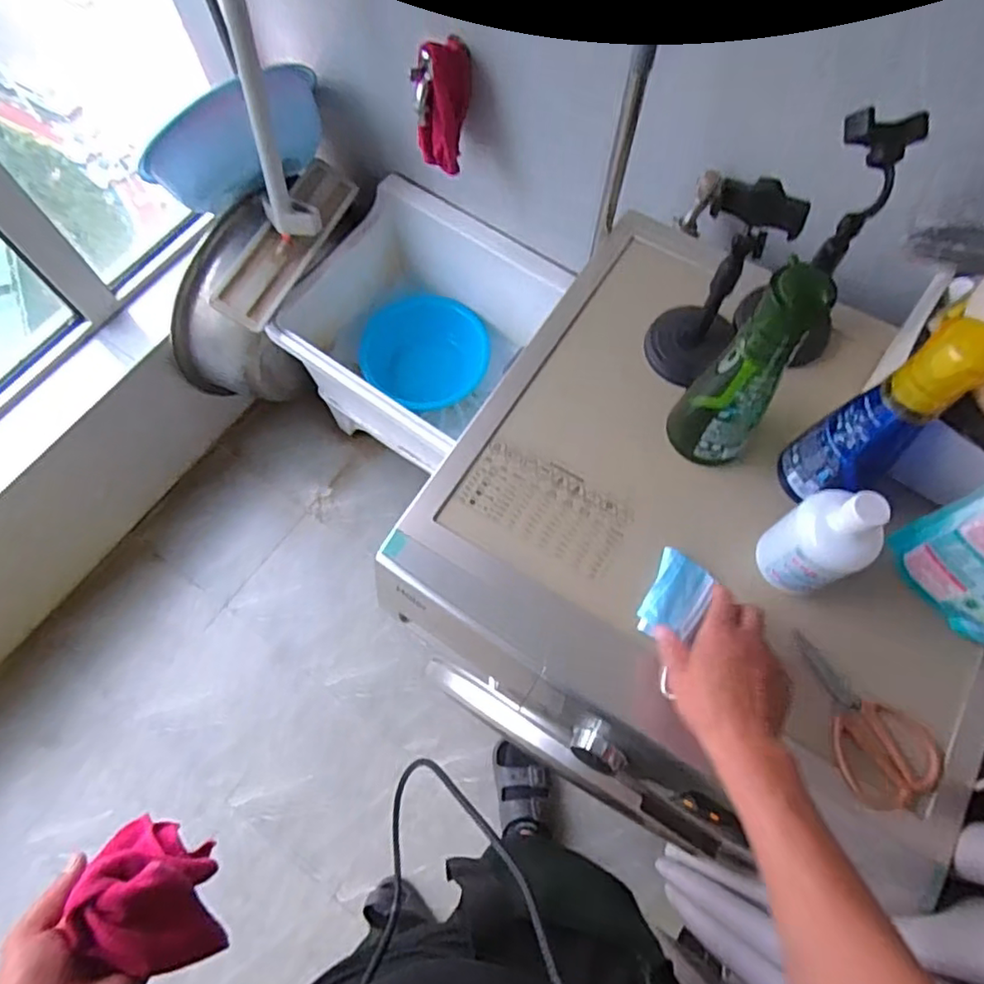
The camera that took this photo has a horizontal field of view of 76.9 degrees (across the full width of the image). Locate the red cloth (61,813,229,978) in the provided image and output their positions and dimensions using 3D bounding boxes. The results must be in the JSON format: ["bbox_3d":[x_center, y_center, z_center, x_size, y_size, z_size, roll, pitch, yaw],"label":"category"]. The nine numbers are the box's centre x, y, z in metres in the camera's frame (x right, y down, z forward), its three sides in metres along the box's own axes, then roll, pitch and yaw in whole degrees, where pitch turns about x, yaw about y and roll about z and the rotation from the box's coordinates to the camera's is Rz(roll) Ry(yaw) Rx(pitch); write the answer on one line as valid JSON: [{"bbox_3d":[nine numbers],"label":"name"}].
[{"bbox_3d":[-0.268,0.318,0.487,0.075,0.076,0.110,-16,70,-6],"label":"red cloth"}]

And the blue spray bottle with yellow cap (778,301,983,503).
[{"bbox_3d":[0.355,-0.064,0.567,0.084,0.227,0.078,-39,74,-14],"label":"blue spray bottle with yellow cap"}]

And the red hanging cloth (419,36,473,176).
[{"bbox_3d":[-0.079,-0.598,0.966,0.074,0.175,0.083,17,43,6],"label":"red hanging cloth"}]

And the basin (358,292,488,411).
[{"bbox_3d":[-0.147,-0.310,1.436,0.279,0.120,0.251,30,72,11],"label":"basin"}]

